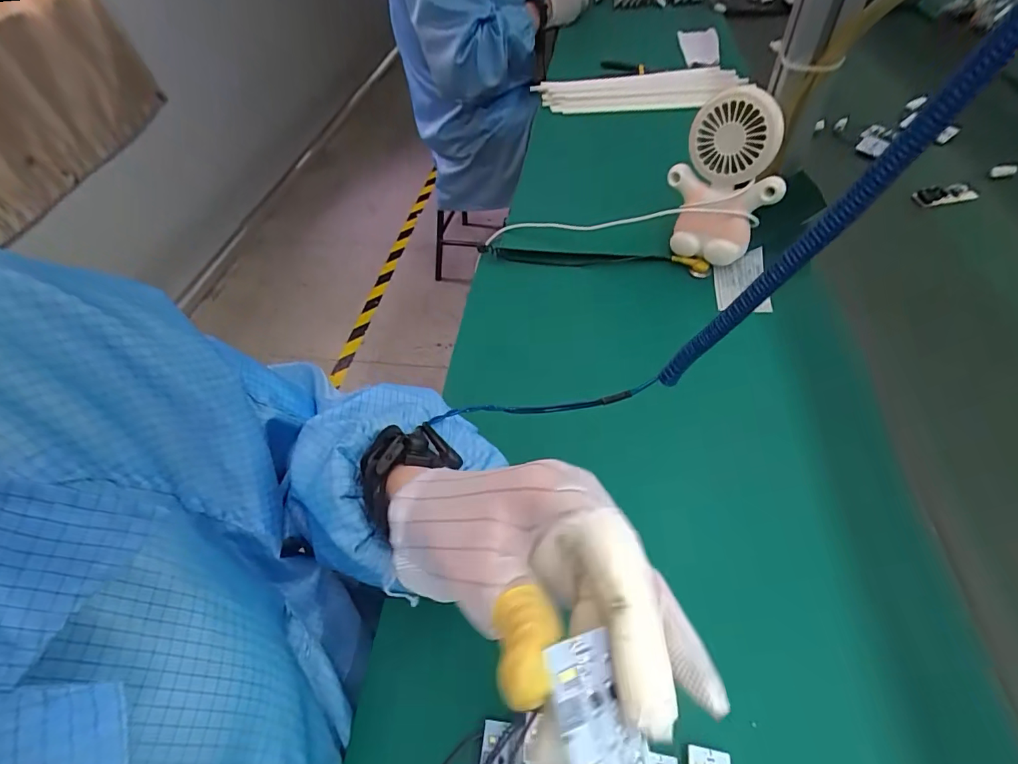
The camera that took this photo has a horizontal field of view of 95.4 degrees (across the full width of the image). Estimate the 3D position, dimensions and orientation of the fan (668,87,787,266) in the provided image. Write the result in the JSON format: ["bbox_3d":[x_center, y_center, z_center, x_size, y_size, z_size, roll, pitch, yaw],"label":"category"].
[{"bbox_3d":[0.208,-0.198,0.449,0.102,0.139,0.074,16,55,18],"label":"fan"}]

